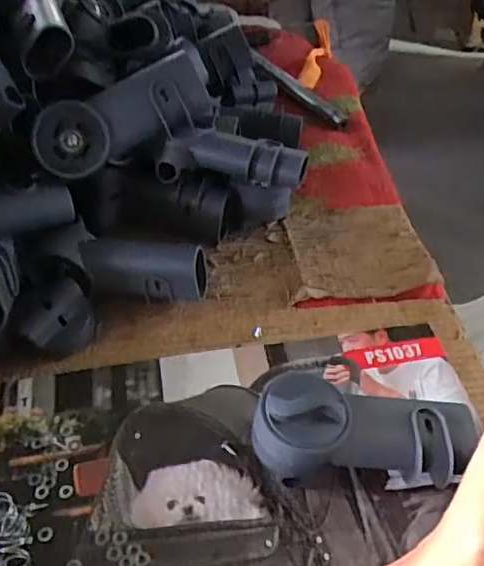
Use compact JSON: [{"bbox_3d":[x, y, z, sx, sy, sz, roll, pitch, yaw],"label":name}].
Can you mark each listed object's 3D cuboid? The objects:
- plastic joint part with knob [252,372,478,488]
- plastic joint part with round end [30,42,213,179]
[{"bbox_3d":[0.090,0.112,0.437,0.159,0.045,0.064,8,43,-10],"label":"plastic joint part with knob"},{"bbox_3d":[-0.105,-0.146,0.531,0.165,0.073,0.029,-26,47,-3],"label":"plastic joint part with round end"}]

